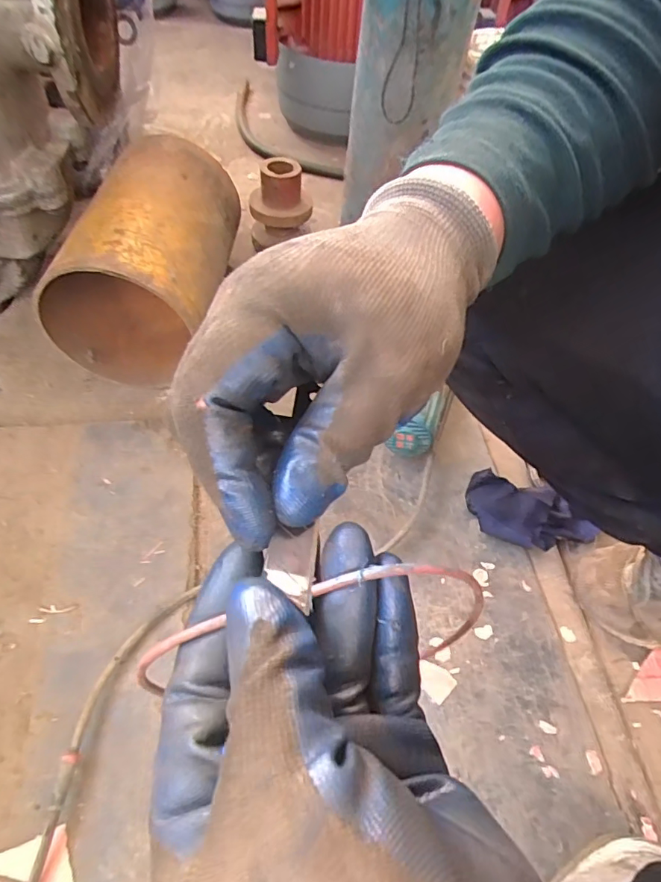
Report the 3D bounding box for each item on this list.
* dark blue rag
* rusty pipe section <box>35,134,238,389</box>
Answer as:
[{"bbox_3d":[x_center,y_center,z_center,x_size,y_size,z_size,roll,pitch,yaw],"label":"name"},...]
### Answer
[{"bbox_3d":[0.267,0.093,0.620,0.183,0.058,0.084,18,53,-18],"label":"dark blue rag"},{"bbox_3d":[-0.277,-0.275,0.776,0.209,0.254,0.351,7,55,0],"label":"rusty pipe section"}]

